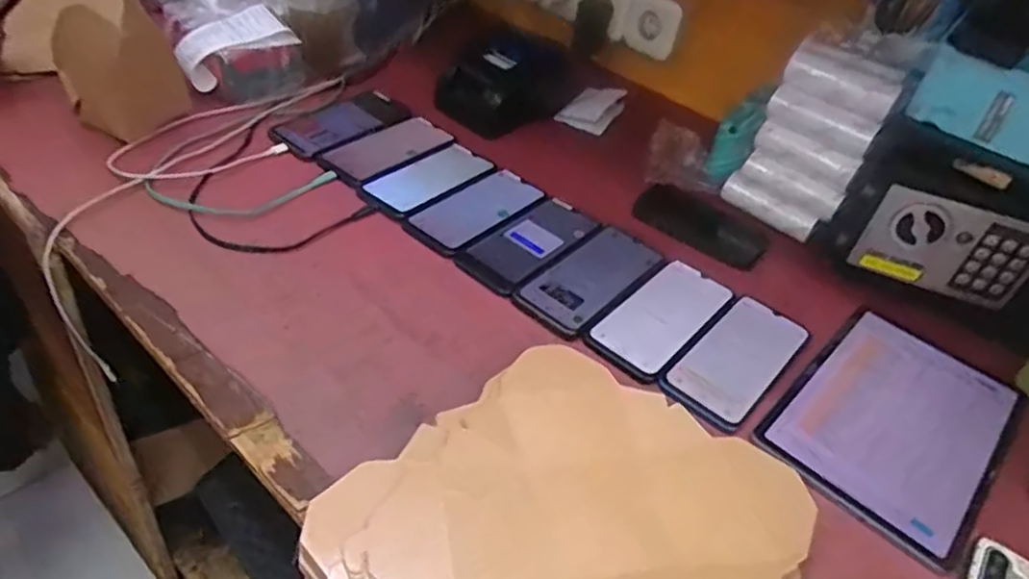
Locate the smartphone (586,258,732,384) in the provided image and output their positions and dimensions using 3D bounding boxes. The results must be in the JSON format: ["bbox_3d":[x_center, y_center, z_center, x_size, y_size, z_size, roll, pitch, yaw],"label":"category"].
[{"bbox_3d":[0.146,0.021,0.651,0.076,0.007,0.171,35,47,26],"label":"smartphone"}]

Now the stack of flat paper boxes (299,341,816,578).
[{"bbox_3d":[0.039,0.164,0.449,0.263,0.035,0.279,32,46,23],"label":"stack of flat paper boxes"}]

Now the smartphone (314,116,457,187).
[{"bbox_3d":[-0.151,-0.172,0.802,0.075,0.014,0.154,36,47,26],"label":"smartphone"}]

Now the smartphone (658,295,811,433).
[{"bbox_3d":[0.209,0.063,0.624,0.078,0.015,0.168,36,47,26],"label":"smartphone"}]

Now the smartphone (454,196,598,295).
[{"bbox_3d":[0.018,-0.053,0.713,0.075,0.008,0.171,33,46,24],"label":"smartphone"}]

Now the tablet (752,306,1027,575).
[{"bbox_3d":[0.335,0.110,0.586,0.160,0.015,0.244,37,48,27],"label":"tablet"}]

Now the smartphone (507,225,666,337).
[{"bbox_3d":[0.082,-0.016,0.680,0.077,0.007,0.176,34,47,25],"label":"smartphone"}]

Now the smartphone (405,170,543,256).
[{"bbox_3d":[-0.040,-0.087,0.737,0.075,0.012,0.160,33,46,24],"label":"smartphone"}]

